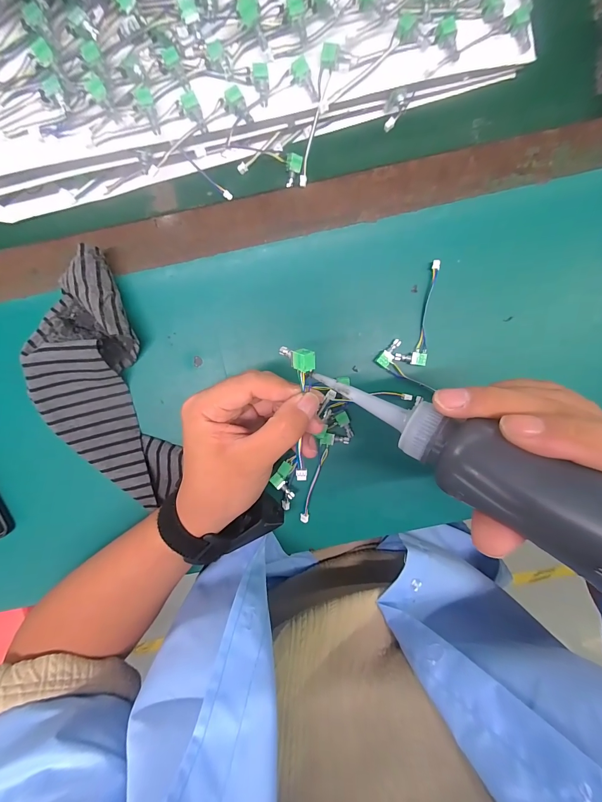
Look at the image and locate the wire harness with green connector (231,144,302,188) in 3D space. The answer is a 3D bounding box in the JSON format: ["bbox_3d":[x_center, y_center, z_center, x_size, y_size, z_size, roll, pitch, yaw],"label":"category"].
[{"bbox_3d":[-0.032,-0.218,0.302,0.065,0.011,0.023,19,96,-2],"label":"wire harness with green connector"}]

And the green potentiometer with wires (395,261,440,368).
[{"bbox_3d":[0.116,-0.079,0.305,0.028,0.006,0.094,19,96,-2],"label":"green potentiometer with wires"}]

